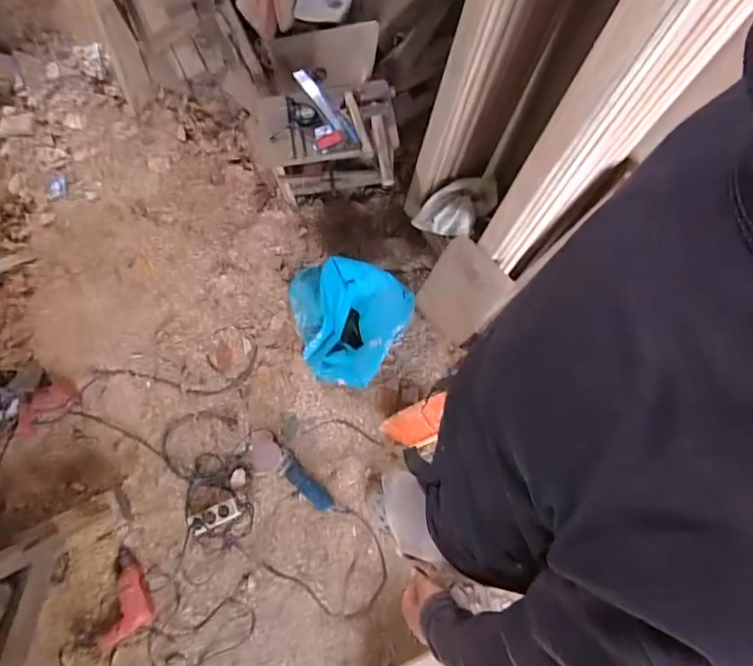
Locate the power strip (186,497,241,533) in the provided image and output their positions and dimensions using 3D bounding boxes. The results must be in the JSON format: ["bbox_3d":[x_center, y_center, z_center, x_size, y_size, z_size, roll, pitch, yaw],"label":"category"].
[{"bbox_3d":[-0.527,0.594,1.493,0.159,0.034,0.060,-24,78,-1],"label":"power strip"}]

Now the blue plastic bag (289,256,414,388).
[{"bbox_3d":[-0.121,-0.041,1.516,0.418,0.200,0.372,15,80,7],"label":"blue plastic bag"}]

